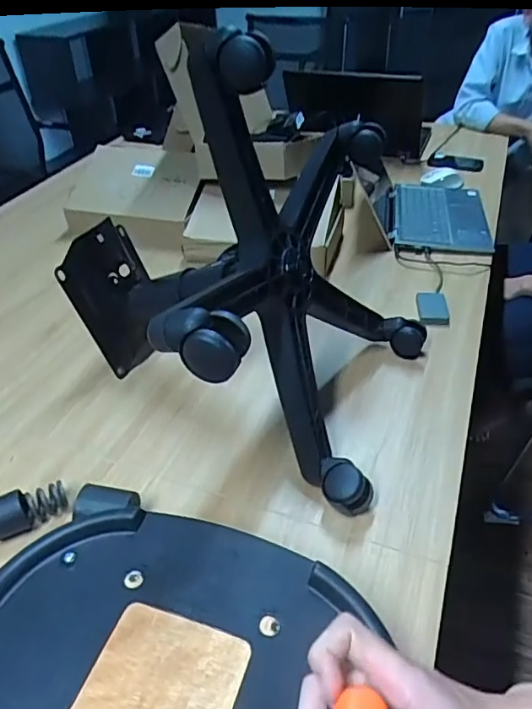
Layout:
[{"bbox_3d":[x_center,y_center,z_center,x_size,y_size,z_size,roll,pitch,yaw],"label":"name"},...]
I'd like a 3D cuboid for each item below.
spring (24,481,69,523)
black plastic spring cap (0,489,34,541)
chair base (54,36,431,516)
[{"bbox_3d":[-0.268,0.178,0.677,0.043,0.036,0.033,-29,47,-28],"label":"spring"},{"bbox_3d":[-0.308,0.196,0.660,0.049,0.046,0.043,-23,44,-23],"label":"black plastic spring cap"},{"bbox_3d":[-0.077,-0.089,0.757,0.412,0.519,0.516,-9,32,31],"label":"chair base"}]

